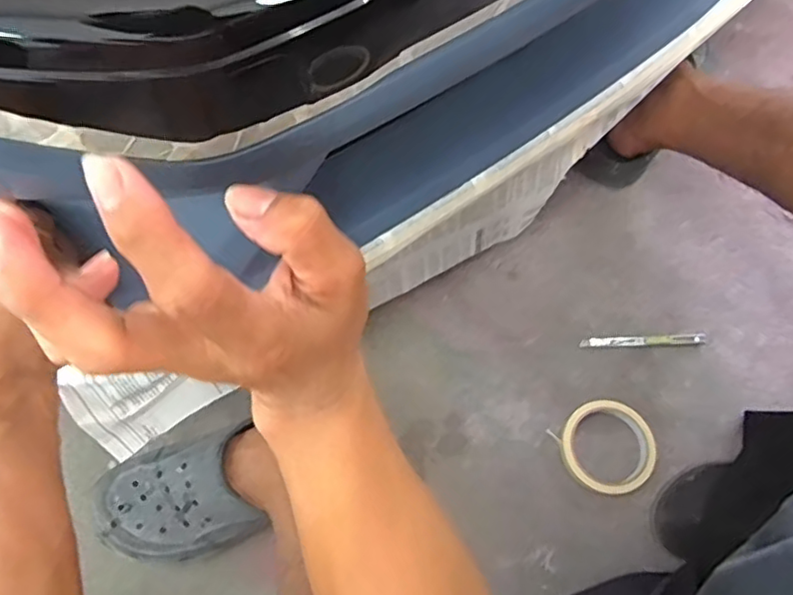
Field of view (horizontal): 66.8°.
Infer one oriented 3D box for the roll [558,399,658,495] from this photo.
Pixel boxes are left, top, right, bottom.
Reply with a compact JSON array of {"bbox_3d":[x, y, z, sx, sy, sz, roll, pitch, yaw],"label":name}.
[{"bbox_3d":[0.229,0.162,0.646,0.101,0.023,0.094,0,69,1],"label":"roll"}]

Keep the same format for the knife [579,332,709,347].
[{"bbox_3d":[0.288,0.051,0.699,0.148,0.006,0.015,-3,69,0],"label":"knife"}]

